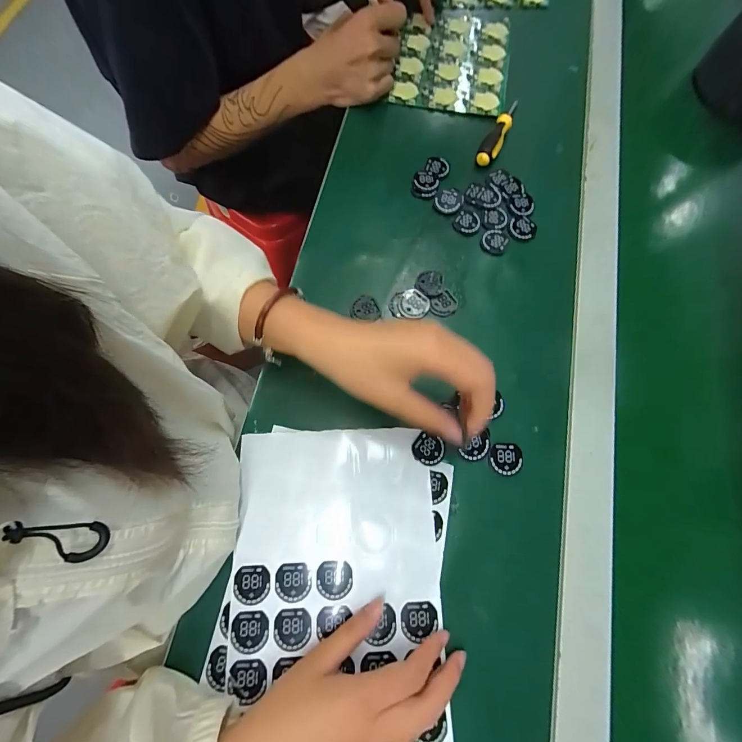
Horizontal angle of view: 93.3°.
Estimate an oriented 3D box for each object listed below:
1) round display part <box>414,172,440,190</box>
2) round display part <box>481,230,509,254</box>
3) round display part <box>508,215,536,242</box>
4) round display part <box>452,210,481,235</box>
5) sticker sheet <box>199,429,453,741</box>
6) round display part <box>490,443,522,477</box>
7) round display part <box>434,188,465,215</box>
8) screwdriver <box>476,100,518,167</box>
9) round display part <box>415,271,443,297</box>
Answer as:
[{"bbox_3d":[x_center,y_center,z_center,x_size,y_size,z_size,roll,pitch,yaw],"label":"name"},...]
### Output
[{"bbox_3d":[0.064,-0.220,0.407,0.029,0.005,0.025,24,74,7],"label":"round display part"},{"bbox_3d":[0.137,-0.144,0.386,0.029,0.004,0.031,22,74,7],"label":"round display part"},{"bbox_3d":[0.170,-0.161,0.394,0.030,0.004,0.031,0,73,0],"label":"round display part"},{"bbox_3d":[0.109,-0.169,0.394,0.028,0.004,0.032,38,77,11],"label":"round display part"},{"bbox_3d":[-0.031,0.203,0.278,0.174,0.008,0.306,-2,73,-1],"label":"sticker sheet"},{"bbox_3d":[0.123,0.080,0.318,0.028,0.004,0.028,2,80,0],"label":"round display part"},{"bbox_3d":[0.089,-0.196,0.401,0.031,0.005,0.035,24,74,7],"label":"round display part"},{"bbox_3d":[0.156,-0.291,0.423,0.021,0.018,0.114,26,75,8],"label":"screwdriver"},{"bbox_3d":[0.062,-0.093,0.371,0.029,0.004,0.028,0,73,0],"label":"round display part"}]

